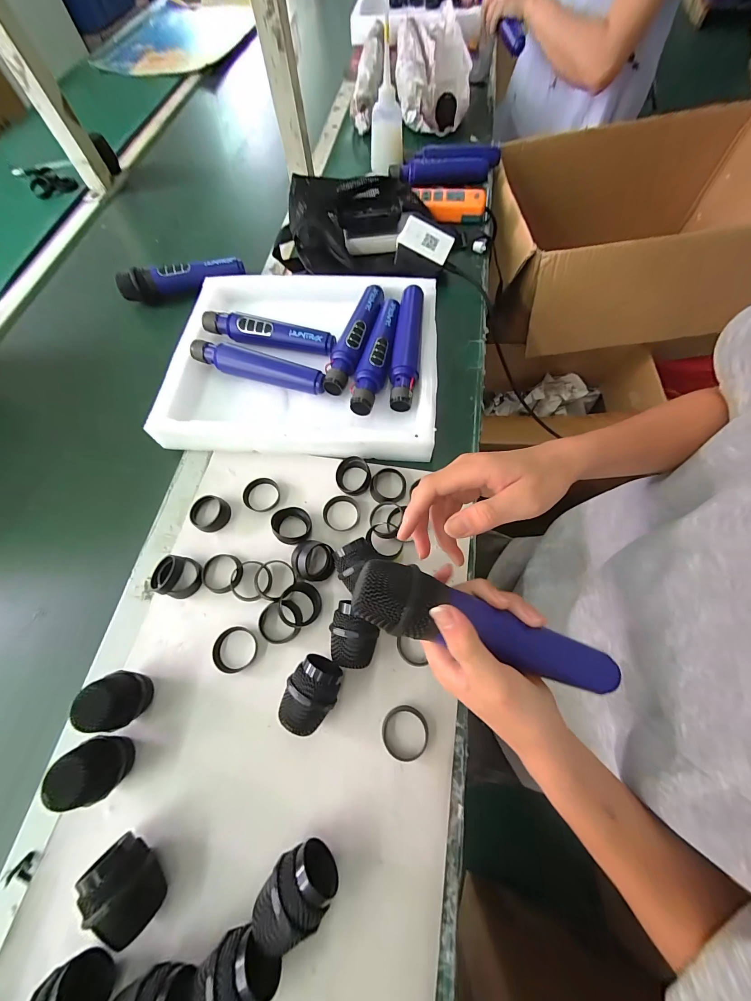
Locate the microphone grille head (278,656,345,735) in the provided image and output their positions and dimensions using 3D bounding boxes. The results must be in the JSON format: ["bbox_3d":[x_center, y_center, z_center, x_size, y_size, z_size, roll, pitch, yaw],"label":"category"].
[{"bbox_3d":[-0.059,0.181,0.314,0.045,0.050,0.064,20,68,10],"label":"microphone grille head"}]

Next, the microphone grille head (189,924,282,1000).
[{"bbox_3d":[-0.104,0.346,0.241,0.061,0.043,0.041,-32,69,-11],"label":"microphone grille head"}]

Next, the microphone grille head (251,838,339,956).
[{"bbox_3d":[-0.061,0.301,0.258,0.044,0.042,0.060,39,73,17],"label":"microphone grille head"}]

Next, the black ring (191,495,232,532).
[{"bbox_3d":[-0.198,0.016,0.404,0.040,0.019,0.042,-1,66,2],"label":"black ring"}]

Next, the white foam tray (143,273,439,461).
[{"bbox_3d":[-0.099,-0.195,0.468,0.355,0.060,0.284,1,66,3],"label":"white foam tray"}]

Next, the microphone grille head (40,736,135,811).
[{"bbox_3d":[-0.243,0.233,0.291,0.040,0.055,0.039,29,70,14],"label":"microphone grille head"}]

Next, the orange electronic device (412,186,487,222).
[{"bbox_3d":[0.131,-0.530,0.598,0.125,0.033,0.047,0,67,3],"label":"orange electronic device"}]

